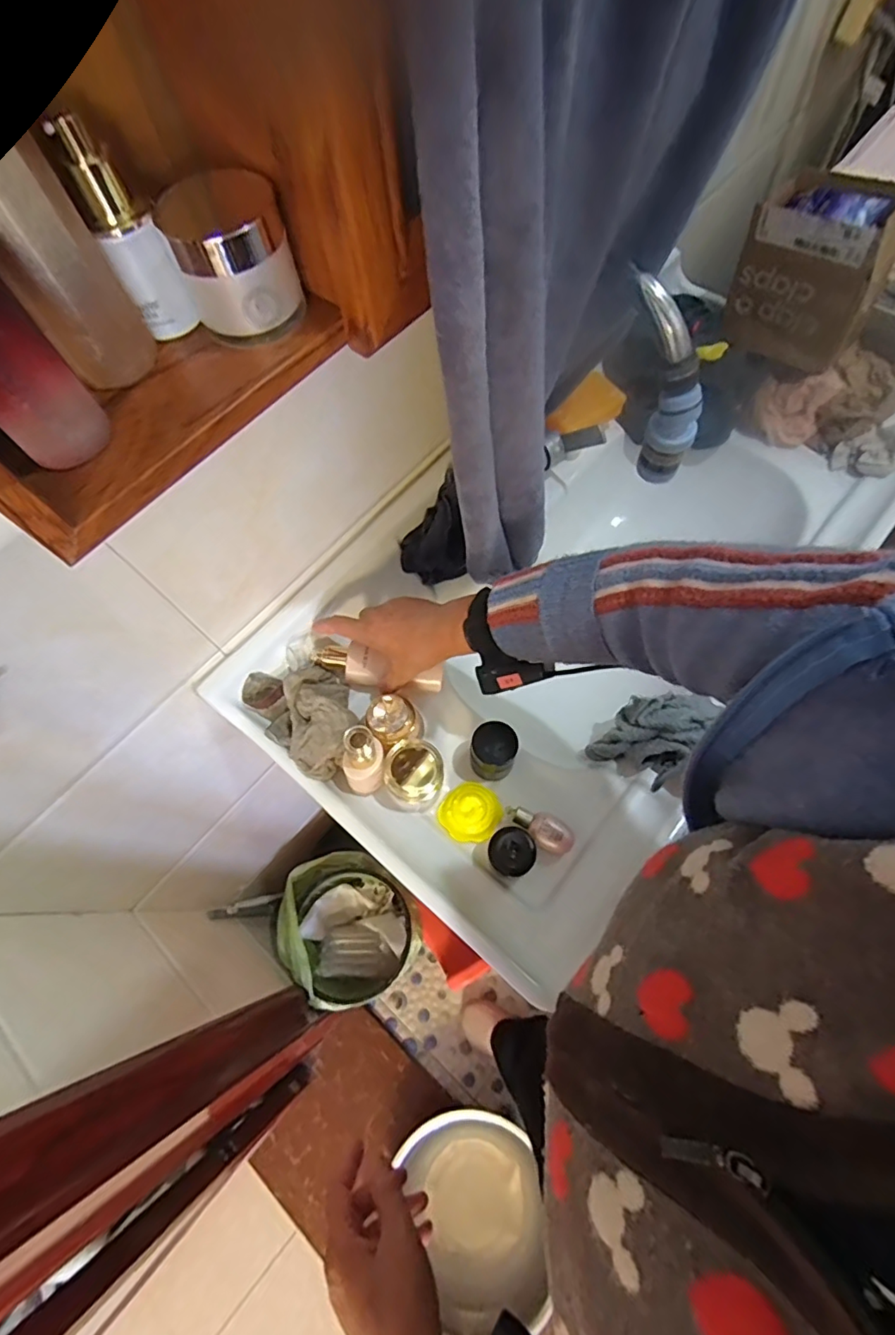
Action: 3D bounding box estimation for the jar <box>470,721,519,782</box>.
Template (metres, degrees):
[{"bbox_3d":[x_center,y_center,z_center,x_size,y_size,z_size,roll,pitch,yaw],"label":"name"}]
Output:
[{"bbox_3d":[0.050,0.090,0.587,0.047,0.060,0.050,-1,68,3],"label":"jar"}]

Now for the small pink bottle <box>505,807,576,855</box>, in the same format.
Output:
[{"bbox_3d":[0.097,0.166,0.574,0.074,0.021,0.034,36,74,16],"label":"small pink bottle"}]

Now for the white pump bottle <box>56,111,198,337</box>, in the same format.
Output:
[{"bbox_3d":[-0.158,-0.213,0.275,0.029,0.086,0.025,-40,71,-12],"label":"white pump bottle"}]

